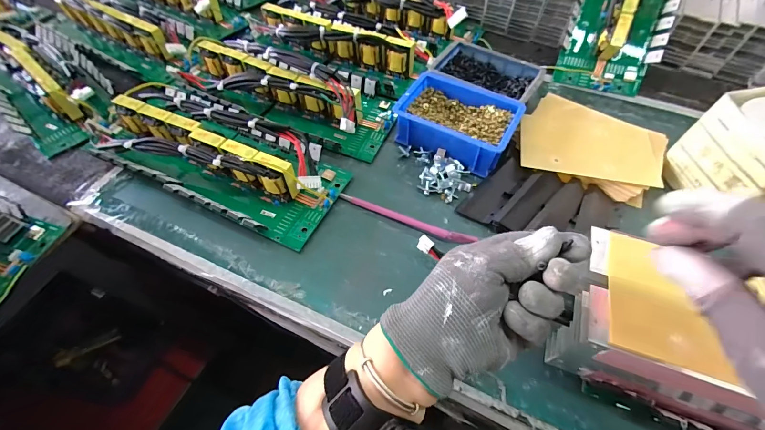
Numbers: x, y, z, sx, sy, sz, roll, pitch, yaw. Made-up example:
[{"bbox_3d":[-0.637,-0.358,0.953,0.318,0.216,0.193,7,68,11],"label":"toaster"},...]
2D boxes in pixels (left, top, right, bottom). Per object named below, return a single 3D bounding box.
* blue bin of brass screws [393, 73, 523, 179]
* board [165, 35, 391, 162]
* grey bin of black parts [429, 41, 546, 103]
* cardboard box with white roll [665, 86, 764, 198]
[{"bbox_3d":[0.099,-0.124,0.448,0.144,0.047,0.101,29,63,18],"label":"blue bin of brass screws"},{"bbox_3d":[-0.161,-0.195,0.488,0.367,0.061,0.137,20,60,13],"label":"board"},{"bbox_3d":[0.149,-0.198,0.495,0.150,0.048,0.095,26,62,16],"label":"grey bin of black parts"},{"bbox_3d":[0.413,-0.063,0.369,0.115,0.103,0.109,-6,58,-3],"label":"cardboard box with white roll"}]

